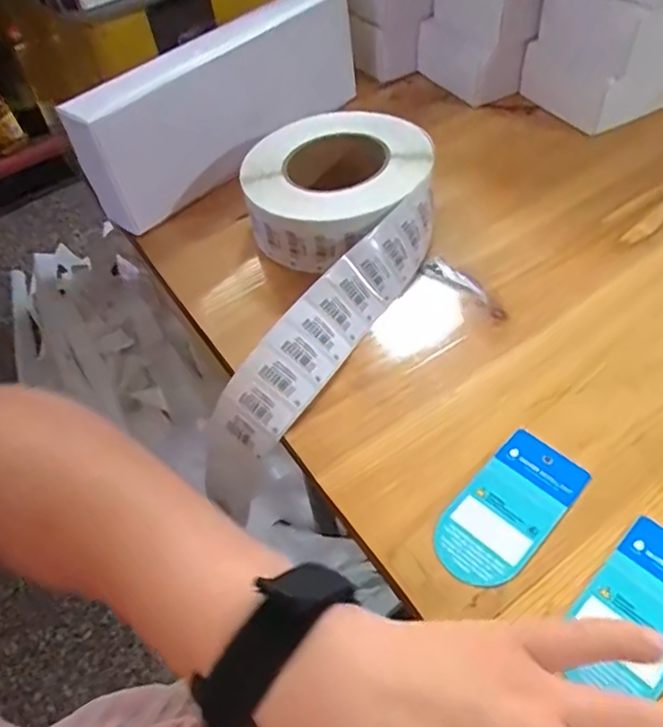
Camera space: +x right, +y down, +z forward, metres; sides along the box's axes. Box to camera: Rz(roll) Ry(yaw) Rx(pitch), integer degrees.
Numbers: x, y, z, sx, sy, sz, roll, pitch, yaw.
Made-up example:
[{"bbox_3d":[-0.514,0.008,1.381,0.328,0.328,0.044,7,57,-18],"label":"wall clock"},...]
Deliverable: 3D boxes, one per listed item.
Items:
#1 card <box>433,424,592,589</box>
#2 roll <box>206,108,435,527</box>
[{"bbox_3d":[0.095,0.078,0.325,0.047,0.004,0.092,36,63,28],"label":"card"},{"bbox_3d":[-0.013,-0.066,0.432,0.144,0.050,0.338,10,64,13],"label":"roll"}]

